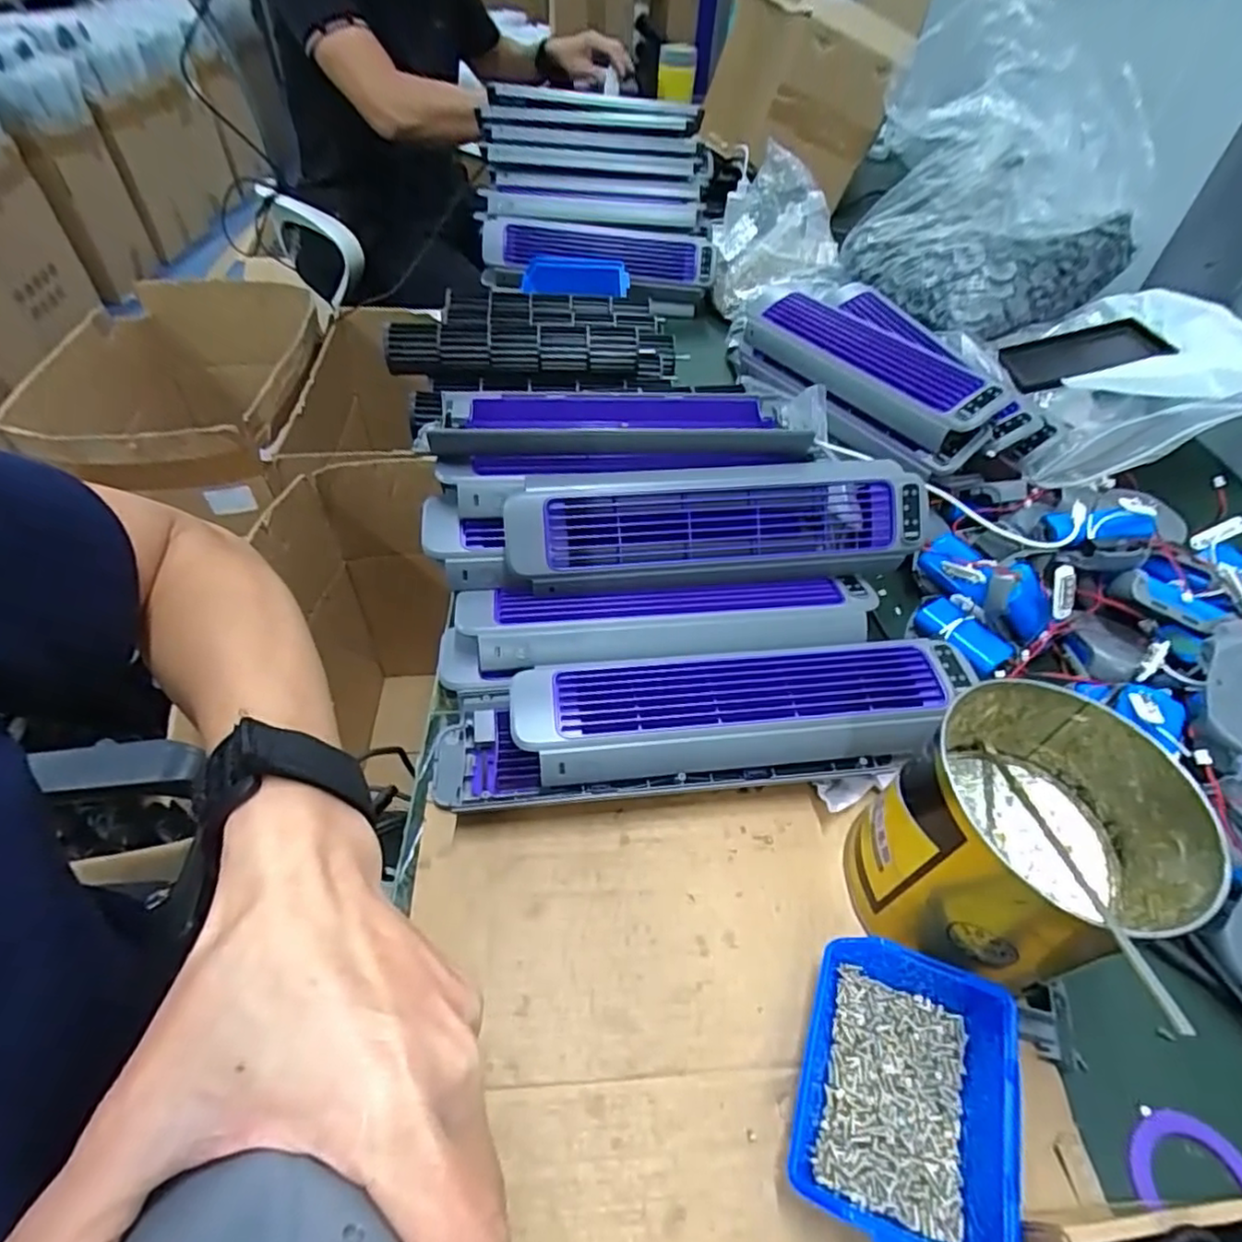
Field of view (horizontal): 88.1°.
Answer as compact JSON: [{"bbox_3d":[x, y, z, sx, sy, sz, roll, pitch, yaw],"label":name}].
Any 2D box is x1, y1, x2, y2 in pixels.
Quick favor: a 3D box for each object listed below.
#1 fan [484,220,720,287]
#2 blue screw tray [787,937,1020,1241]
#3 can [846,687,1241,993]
[{"bbox_3d":[-0.029,-0.471,0.821,0.296,0.056,0.060,2,49,-2],"label":"fan"},{"bbox_3d":[0.129,0.216,0.293,0.086,0.048,0.110,19,51,12],"label":"blue screw tray"},{"bbox_3d":[0.201,0.117,0.339,0.130,0.122,0.120,2,49,-2],"label":"can"}]

